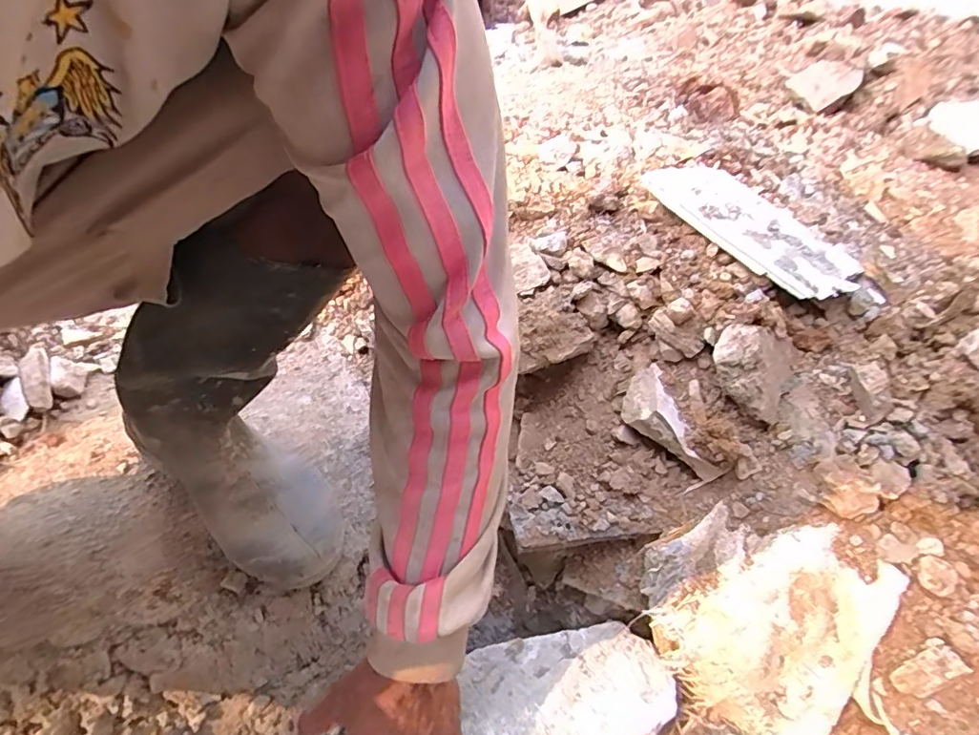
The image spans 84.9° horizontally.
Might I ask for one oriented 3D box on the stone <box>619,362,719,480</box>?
[{"bbox_3d":[0.169,0.059,0.514,0.032,0.046,0.116,-22,70,-27],"label":"stone"}]

